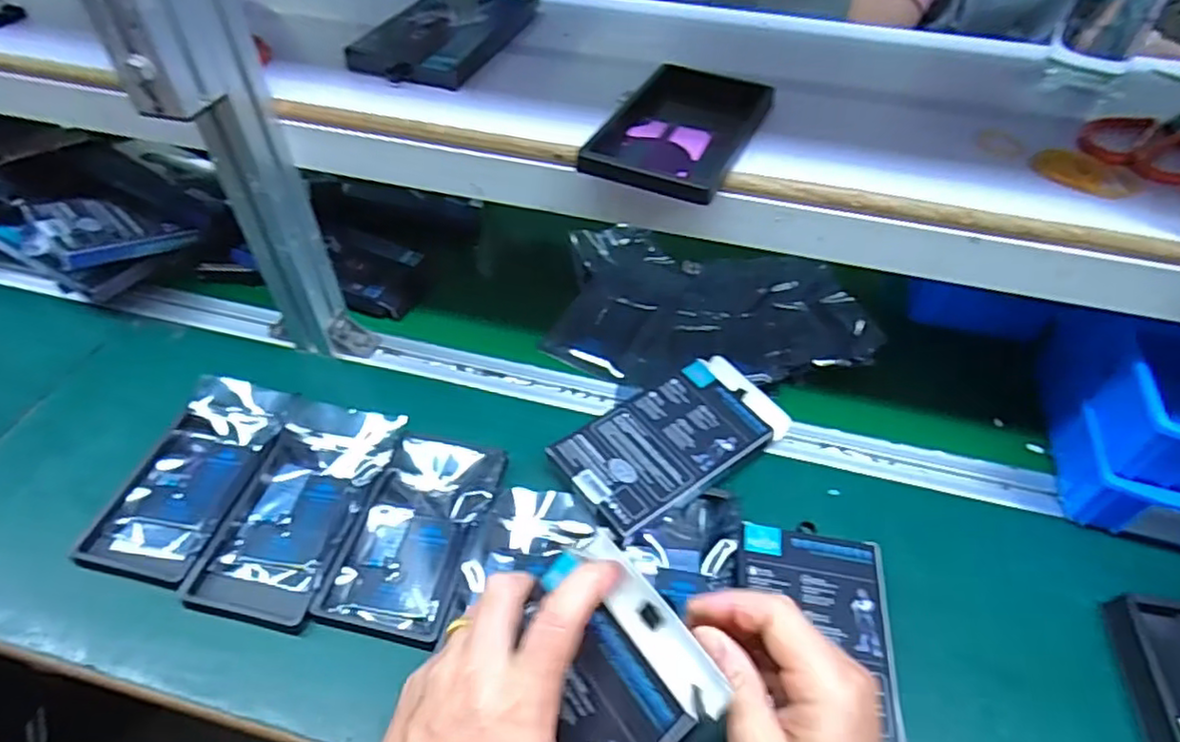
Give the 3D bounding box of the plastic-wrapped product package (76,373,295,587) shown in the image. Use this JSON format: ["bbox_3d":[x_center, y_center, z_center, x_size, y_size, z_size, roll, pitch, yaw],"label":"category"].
[{"bbox_3d":[-0.313,0.080,0.528,0.088,0.018,0.170,13,48,10],"label":"plastic-wrapped product package"}]

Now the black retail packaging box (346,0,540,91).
[{"bbox_3d":[-0.118,-0.292,0.566,0.090,0.021,0.183,16,48,12],"label":"black retail packaging box"}]

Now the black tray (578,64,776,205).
[{"bbox_3d":[0.067,-0.172,0.465,0.091,0.014,0.156,21,49,17],"label":"black tray"}]

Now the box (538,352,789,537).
[{"bbox_3d":[0.068,0.054,0.541,0.186,0.022,0.098,-28,54,-25],"label":"box"}]

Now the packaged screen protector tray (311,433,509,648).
[{"bbox_3d":[-0.128,0.117,0.500,0.091,0.017,0.160,11,47,8],"label":"packaged screen protector tray"}]

